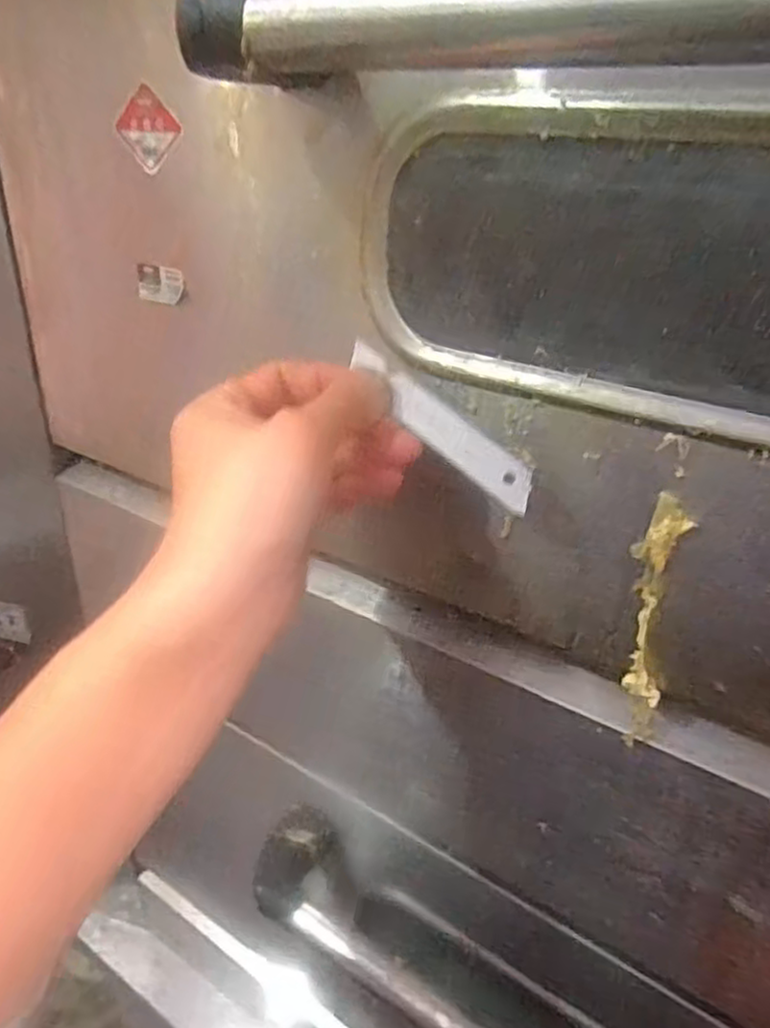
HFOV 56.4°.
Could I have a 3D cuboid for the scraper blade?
[{"bbox_3d":[0.022,-0.038,0.307,0.101,0.017,0.004,41,6,14],"label":"scraper blade"}]

